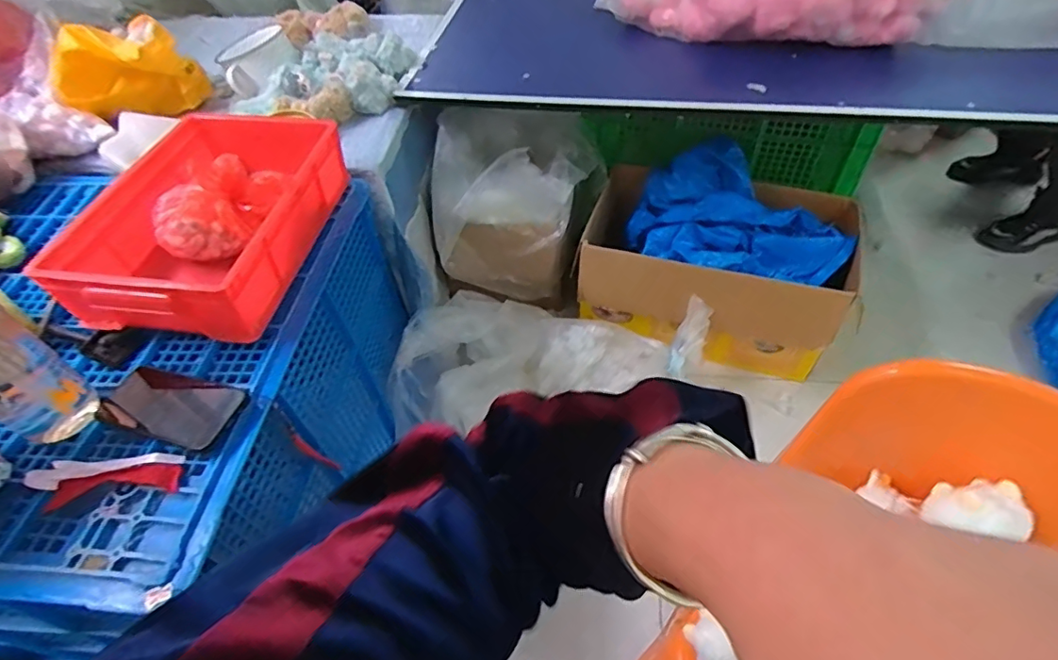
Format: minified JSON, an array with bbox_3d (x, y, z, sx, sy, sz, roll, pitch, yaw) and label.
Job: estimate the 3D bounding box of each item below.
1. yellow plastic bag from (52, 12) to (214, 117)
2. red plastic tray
[{"bbox_3d":[-0.717,-0.452,0.987,0.228,0.166,0.143,-33,56,-21],"label":"yellow plastic bag"},{"bbox_3d":[-0.423,-0.164,0.744,0.238,0.114,0.383,4,51,8],"label":"red plastic tray"}]

